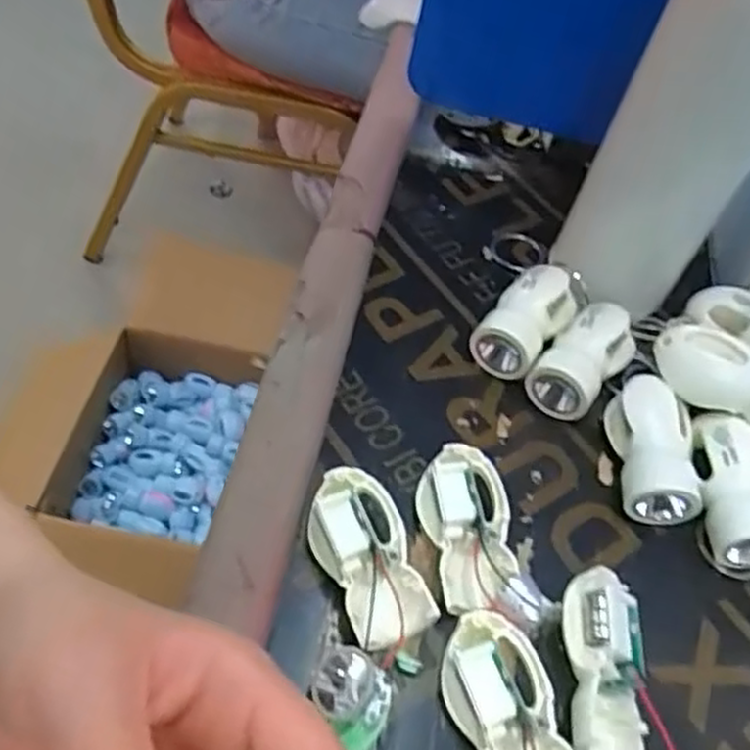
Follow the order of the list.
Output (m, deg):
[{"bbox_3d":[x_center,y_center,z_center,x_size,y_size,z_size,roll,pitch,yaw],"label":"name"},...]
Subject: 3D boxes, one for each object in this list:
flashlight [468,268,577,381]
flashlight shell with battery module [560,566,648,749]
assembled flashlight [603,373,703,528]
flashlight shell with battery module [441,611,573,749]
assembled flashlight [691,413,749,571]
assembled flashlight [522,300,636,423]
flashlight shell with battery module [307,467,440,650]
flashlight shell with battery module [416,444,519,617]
[{"bbox_3d":[0.073,-0.025,0.359,0.030,0.026,0.058,35,55,16],"label":"flashlight"},{"bbox_3d":[0.082,0.101,0.264,0.028,0.018,0.066,3,66,-1],"label":"flashlight shell with battery module"},{"bbox_3d":[0.121,0.031,0.327,0.030,0.026,0.064,8,52,-4],"label":"assembled flashlight"},{"bbox_3d":[0.046,0.115,0.253,0.034,0.024,0.064,-11,56,-18],"label":"flashlight shell with battery module"},{"bbox_3d":[0.152,0.048,0.317,0.028,0.034,0.062,2,53,-9],"label":"assembled flashlight"},{"bbox_3d":[0.099,-0.006,0.349,0.029,0.028,0.056,37,55,18],"label":"assembled flashlight"},{"bbox_3d":[-0.002,0.066,0.280,0.035,0.023,0.063,-16,57,-21],"label":"flashlight shell with battery module"},{"bbox_3d":[0.038,0.061,0.293,0.035,0.025,0.066,-4,54,-13],"label":"flashlight shell with battery module"}]

